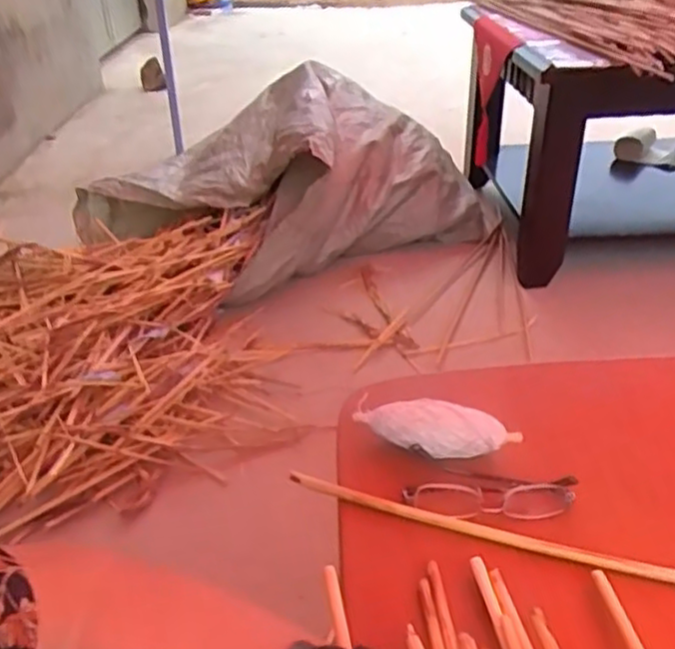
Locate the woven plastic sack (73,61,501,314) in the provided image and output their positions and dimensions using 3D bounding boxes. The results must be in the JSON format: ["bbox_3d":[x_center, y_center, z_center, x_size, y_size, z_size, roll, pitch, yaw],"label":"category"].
[{"bbox_3d":[-0.119,-0.368,1.657,0.890,0.349,0.638,-24,39,-31],"label":"woven plastic sack"}]

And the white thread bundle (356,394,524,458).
[{"bbox_3d":[0.082,0.086,0.570,0.132,0.037,0.039,4,33,8],"label":"white thread bundle"}]

